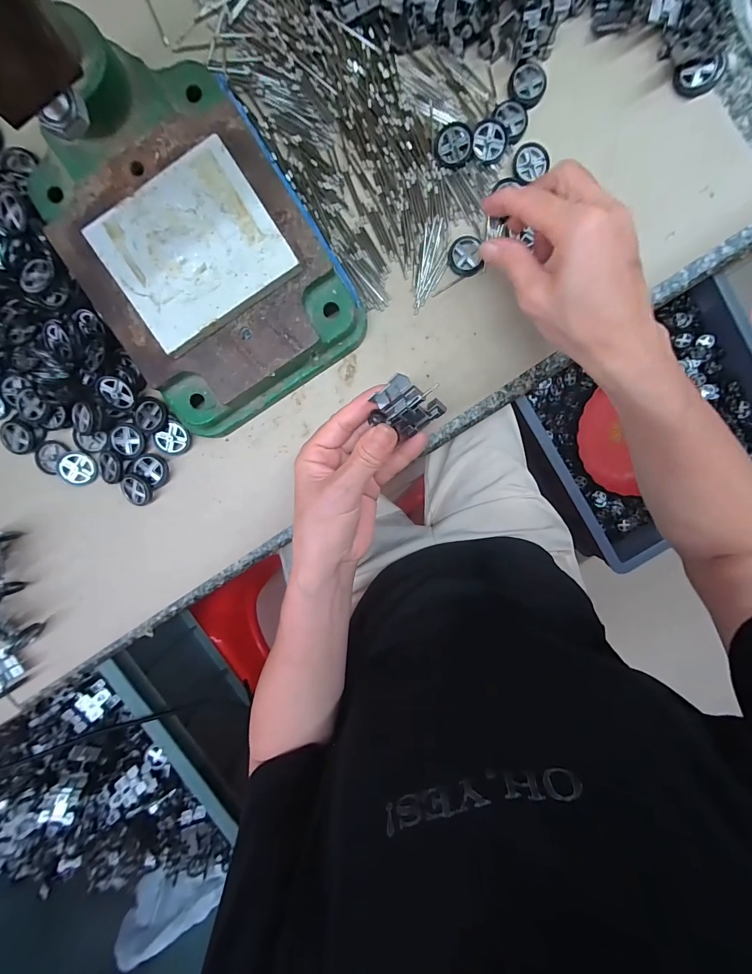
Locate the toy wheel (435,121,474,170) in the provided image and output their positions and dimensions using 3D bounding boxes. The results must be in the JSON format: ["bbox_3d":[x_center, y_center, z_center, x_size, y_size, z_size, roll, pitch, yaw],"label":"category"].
[{"bbox_3d":[0.058,-0.254,0.276,0.027,0.004,0.027,3,109,8],"label":"toy wheel"}]

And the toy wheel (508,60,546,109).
[{"bbox_3d":[0.112,-0.299,0.274,0.027,0.004,0.028,0,96,-1],"label":"toy wheel"}]

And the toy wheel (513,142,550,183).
[{"bbox_3d":[0.117,-0.246,0.279,0.026,0.004,0.024,0,96,-1],"label":"toy wheel"}]

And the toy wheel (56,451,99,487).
[{"bbox_3d":[-0.241,-0.015,0.300,0.030,0.005,0.028,0,96,-1],"label":"toy wheel"}]

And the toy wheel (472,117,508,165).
[{"bbox_3d":[0.085,-0.259,0.276,0.025,0.007,0.029,20,96,-3],"label":"toy wheel"}]

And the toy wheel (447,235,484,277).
[{"bbox_3d":[0.069,-0.179,0.286,0.026,0.004,0.027,0,96,-1],"label":"toy wheel"}]

